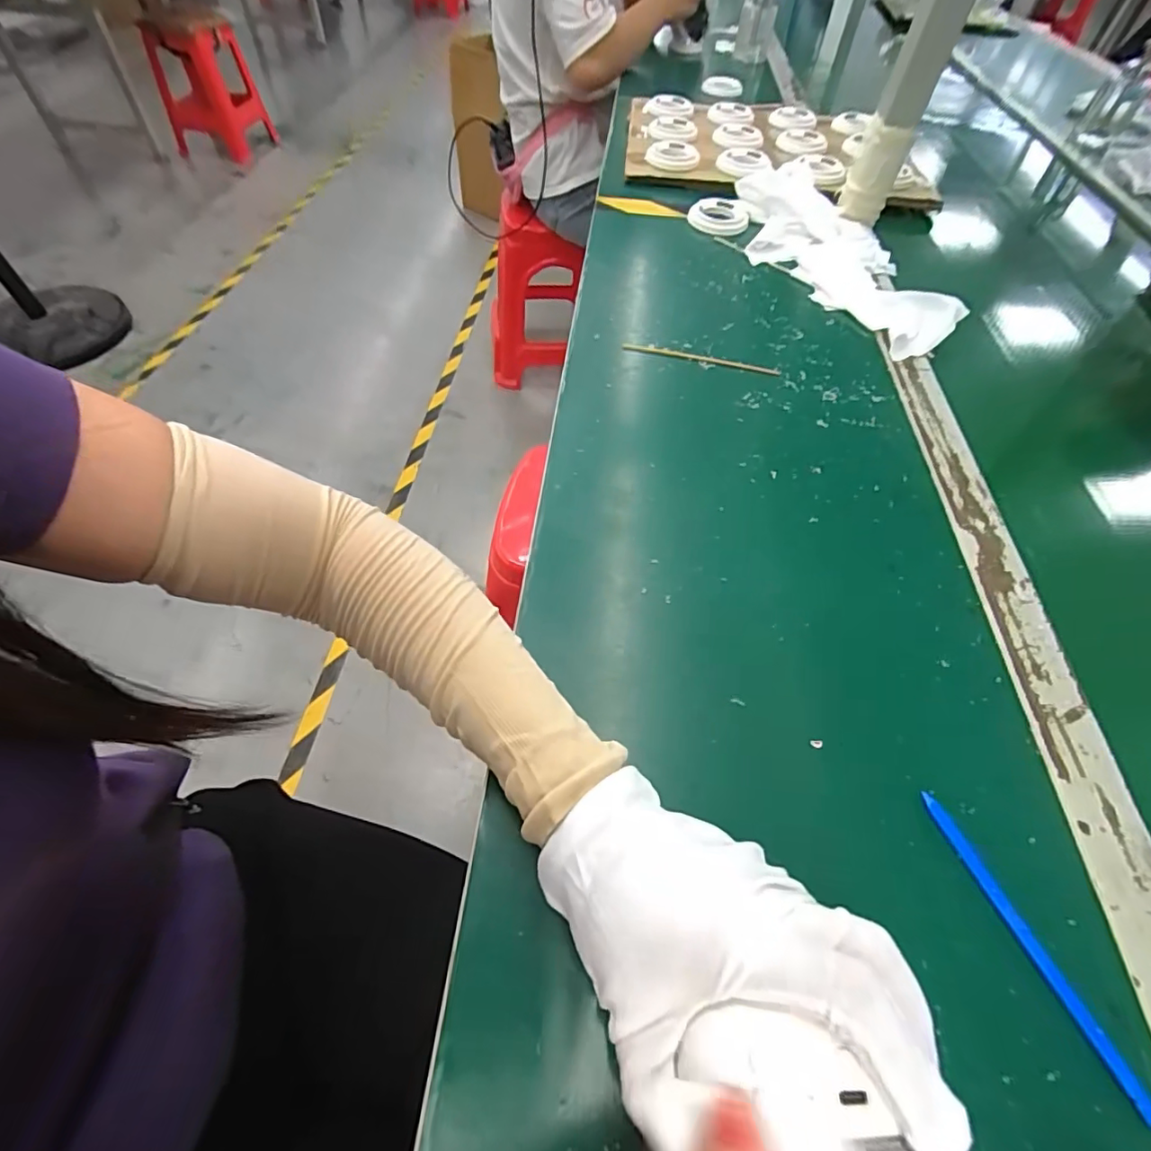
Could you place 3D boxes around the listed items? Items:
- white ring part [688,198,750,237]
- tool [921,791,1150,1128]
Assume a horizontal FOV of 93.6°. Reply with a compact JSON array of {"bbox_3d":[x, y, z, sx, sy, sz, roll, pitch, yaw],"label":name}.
[{"bbox_3d":[0.181,-0.450,0.674,0.069,0.013,0.076,29,58,16],"label":"white ring part"},{"bbox_3d":[0.207,0.166,0.248,0.010,0.004,0.130,-15,57,-14],"label":"tool"}]

